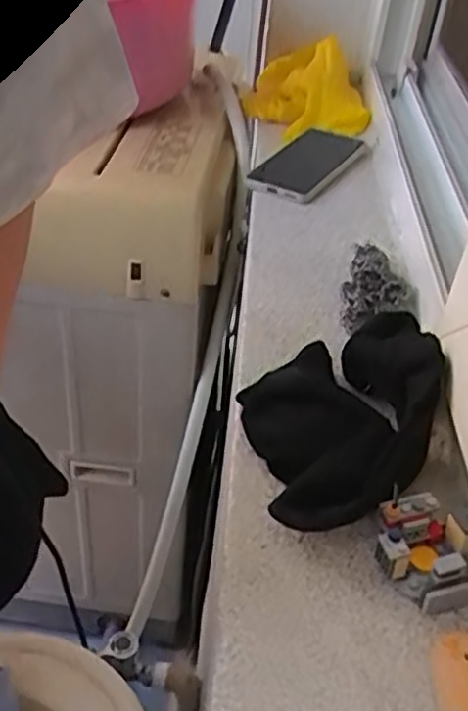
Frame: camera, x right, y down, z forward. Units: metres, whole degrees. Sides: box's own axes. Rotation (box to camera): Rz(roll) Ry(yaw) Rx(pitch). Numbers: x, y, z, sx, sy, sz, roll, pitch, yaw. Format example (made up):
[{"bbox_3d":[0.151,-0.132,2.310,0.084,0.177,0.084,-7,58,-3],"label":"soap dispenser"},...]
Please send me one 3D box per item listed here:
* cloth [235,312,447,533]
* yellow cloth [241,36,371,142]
[{"bbox_3d":[0.066,0.030,0.457,0.115,0.073,0.182,13,38,9],"label":"cloth"},{"bbox_3d":[0.081,-0.320,0.854,0.131,0.065,0.163,-1,38,-9],"label":"yellow cloth"}]

